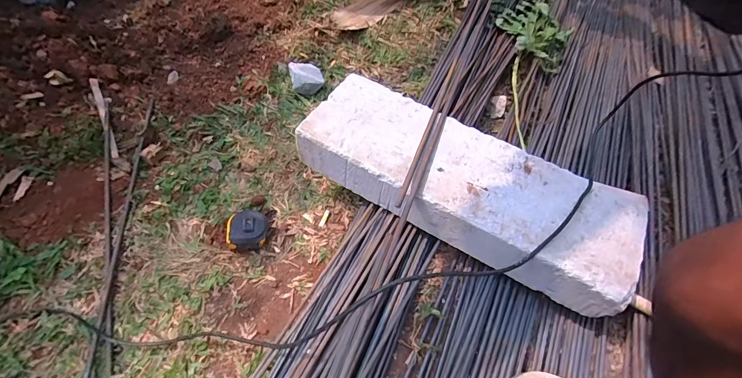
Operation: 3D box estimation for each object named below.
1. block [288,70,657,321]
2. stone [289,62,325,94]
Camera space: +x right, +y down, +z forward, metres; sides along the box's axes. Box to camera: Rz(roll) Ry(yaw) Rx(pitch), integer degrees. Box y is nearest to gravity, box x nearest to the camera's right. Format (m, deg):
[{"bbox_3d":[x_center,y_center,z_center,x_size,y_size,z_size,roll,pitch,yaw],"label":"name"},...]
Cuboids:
[{"bbox_3d":[0.165,-0.013,0.636,0.572,0.106,0.193,28,56,14],"label":"block"},{"bbox_3d":[-0.181,-0.313,0.995,0.089,0.048,0.102,-10,55,-12],"label":"stone"}]

